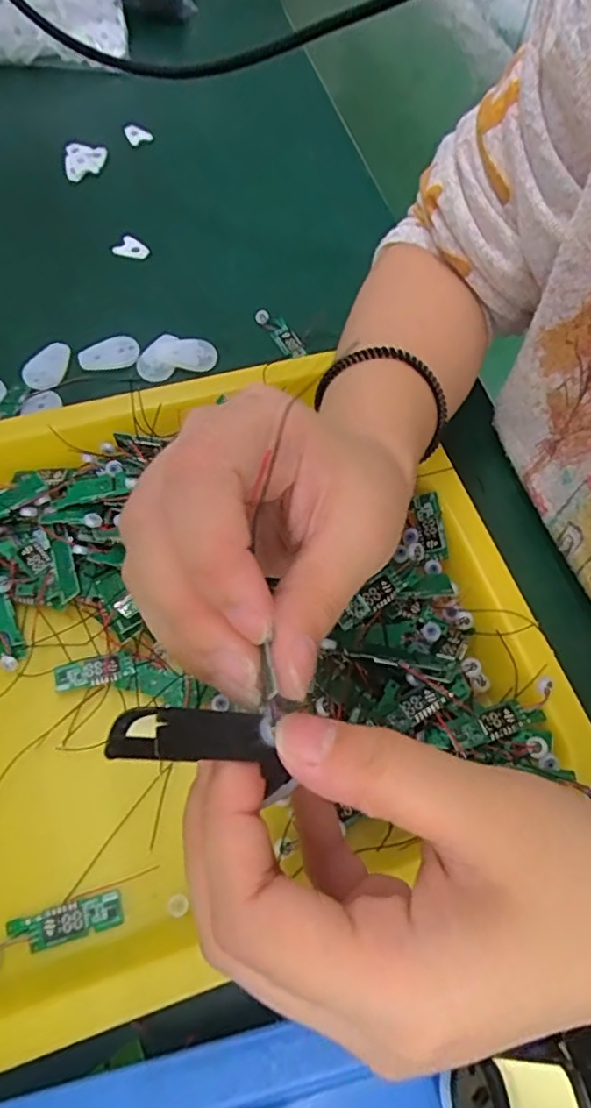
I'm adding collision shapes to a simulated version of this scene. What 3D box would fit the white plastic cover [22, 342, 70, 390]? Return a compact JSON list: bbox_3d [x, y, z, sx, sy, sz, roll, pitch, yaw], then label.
[{"bbox_3d":[-0.147,-0.114,0.364,0.022,0.004,0.037,16,62,7],"label":"white plastic cover"}]

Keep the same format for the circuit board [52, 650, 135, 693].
[{"bbox_3d":[-0.091,0.052,0.275,0.035,0.004,0.014,-13,63,-9],"label":"circuit board"}]

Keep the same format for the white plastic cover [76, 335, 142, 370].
[{"bbox_3d":[-0.113,-0.122,0.369,0.036,0.006,0.017,-20,64,-12],"label":"white plastic cover"}]

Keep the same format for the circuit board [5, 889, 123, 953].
[{"bbox_3d":[-0.088,0.141,0.233,0.042,0.004,0.013,-13,63,-9],"label":"circuit board"}]

